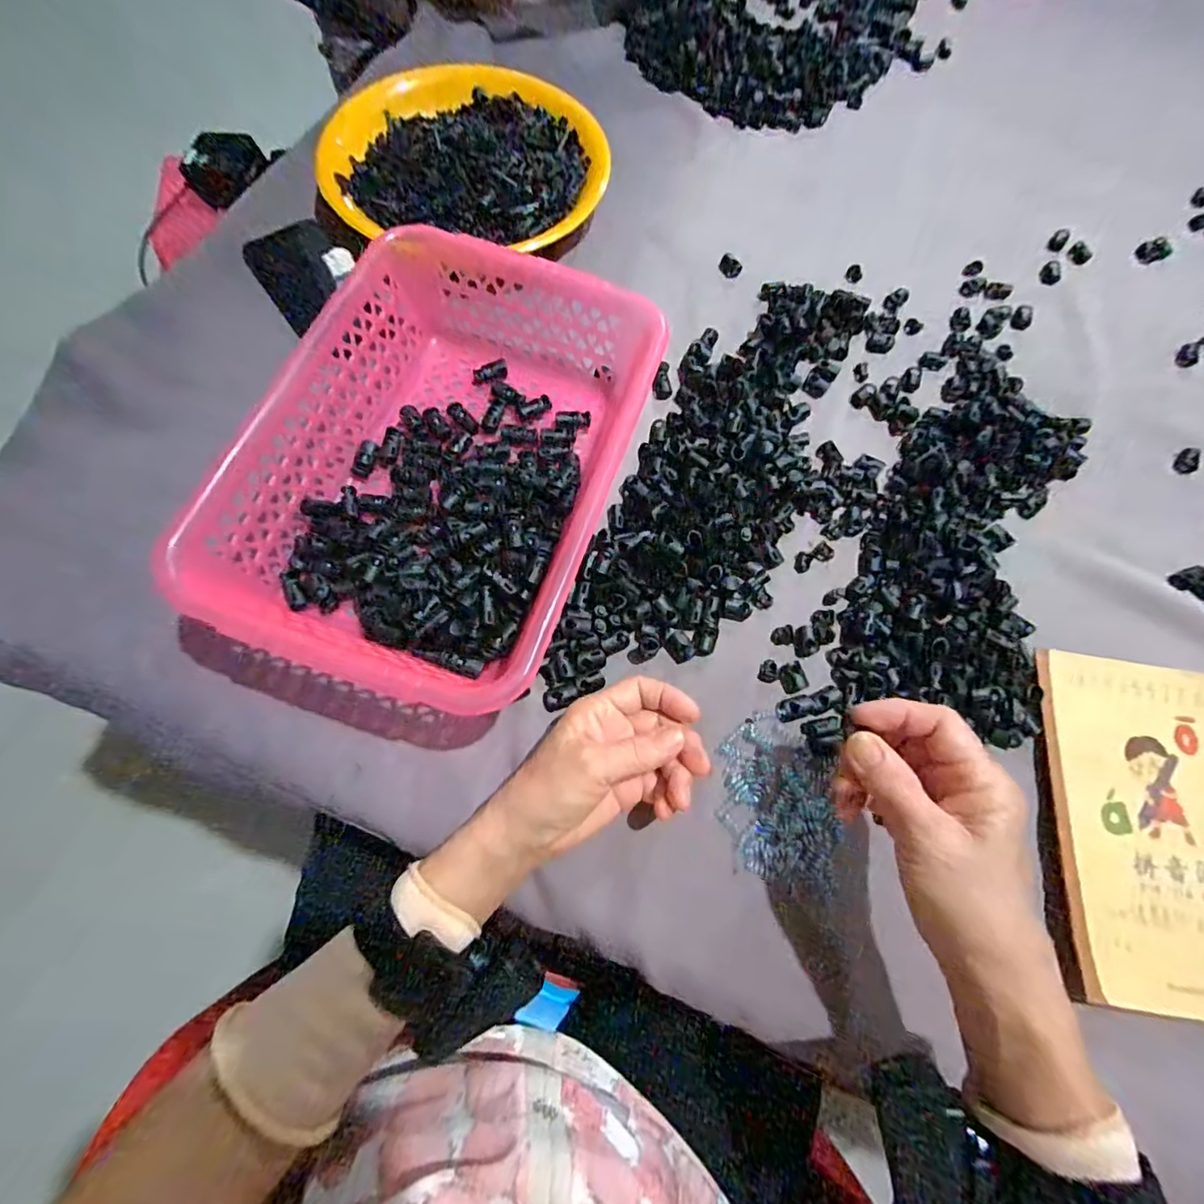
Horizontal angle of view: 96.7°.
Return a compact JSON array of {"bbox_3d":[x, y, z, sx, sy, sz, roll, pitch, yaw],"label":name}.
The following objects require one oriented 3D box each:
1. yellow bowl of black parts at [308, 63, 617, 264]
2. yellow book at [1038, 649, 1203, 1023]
[{"bbox_3d":[-0.115,-0.386,0.477,0.239,0.048,0.231,1,71,-3],"label":"yellow bowl of black parts"},{"bbox_3d":[0.353,0.139,0.334,0.143,0.015,0.204,9,70,3],"label":"yellow book"}]

